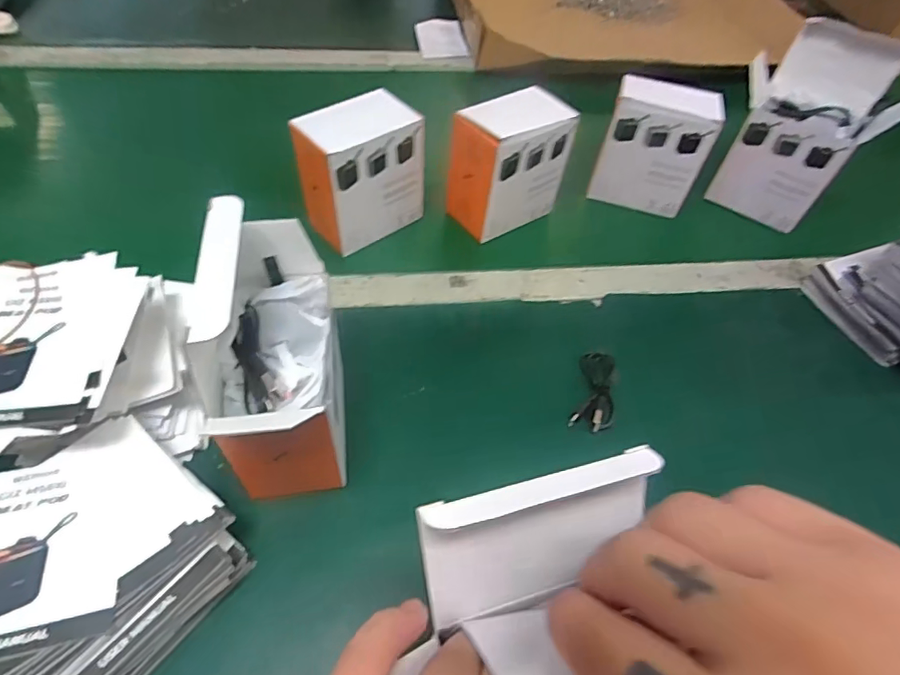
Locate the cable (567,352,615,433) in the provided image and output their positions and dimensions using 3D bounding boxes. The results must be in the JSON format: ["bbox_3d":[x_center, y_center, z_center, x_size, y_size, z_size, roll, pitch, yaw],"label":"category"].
[{"bbox_3d":[0.118,0.042,0.419,0.033,0.012,0.075,14,54,6],"label":"cable"}]

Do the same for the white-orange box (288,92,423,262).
[{"bbox_3d":[-0.082,-0.154,0.484,0.106,0.109,0.059,-33,62,-25],"label":"white-orange box"}]

